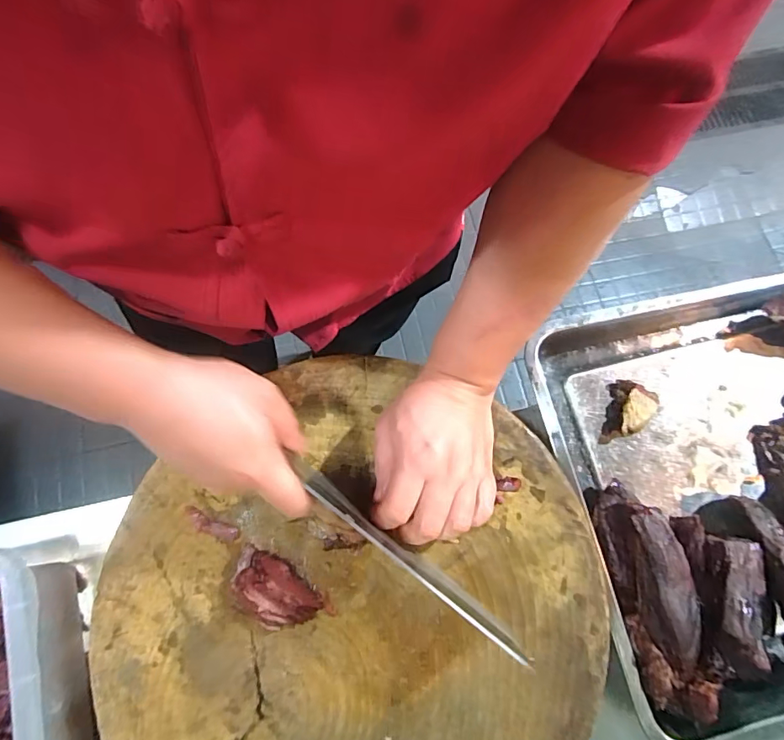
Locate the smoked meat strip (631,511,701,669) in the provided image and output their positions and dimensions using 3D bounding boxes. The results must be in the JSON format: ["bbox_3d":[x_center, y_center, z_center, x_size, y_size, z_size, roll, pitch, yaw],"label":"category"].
[{"bbox_3d":[0.240,0.188,0.419,0.039,0.021,0.124,-4,75,-2],"label":"smoked meat strip"}]

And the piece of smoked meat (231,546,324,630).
[{"bbox_3d":[-0.097,0.179,0.385,0.076,0.020,0.044,36,78,8],"label":"piece of smoked meat"}]

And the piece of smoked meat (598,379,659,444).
[{"bbox_3d":[0.253,0.046,0.505,0.052,0.020,0.066,13,75,3],"label":"piece of smoked meat"}]

